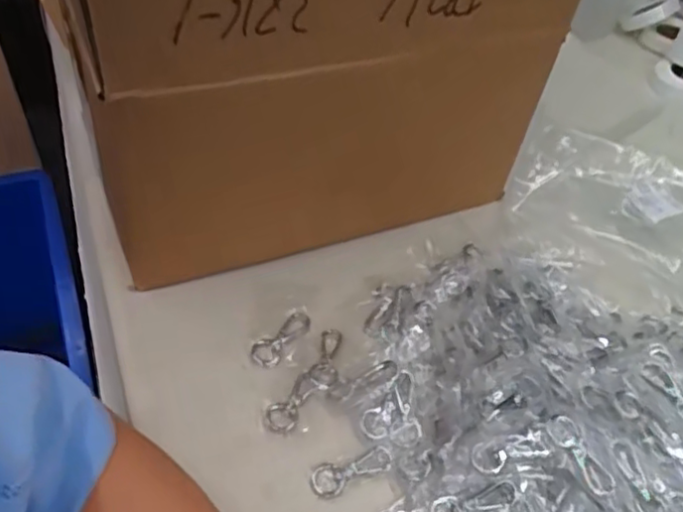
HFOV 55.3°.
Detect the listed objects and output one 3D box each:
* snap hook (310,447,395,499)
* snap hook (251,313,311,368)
[{"bbox_3d":[0.008,0.147,0.447,0.059,0.008,0.022,-11,49,-15],"label":"snap hook"},{"bbox_3d":[-0.046,0.065,0.517,0.023,0.004,0.058,32,52,23],"label":"snap hook"}]

